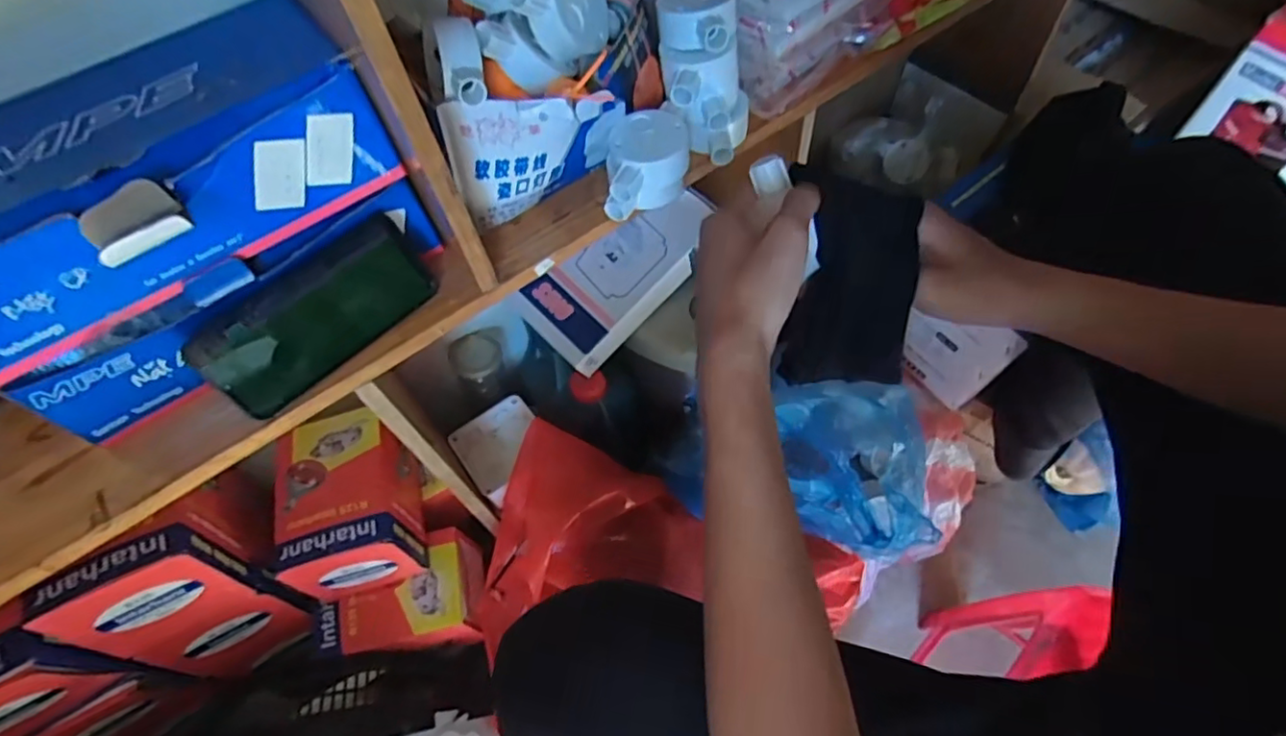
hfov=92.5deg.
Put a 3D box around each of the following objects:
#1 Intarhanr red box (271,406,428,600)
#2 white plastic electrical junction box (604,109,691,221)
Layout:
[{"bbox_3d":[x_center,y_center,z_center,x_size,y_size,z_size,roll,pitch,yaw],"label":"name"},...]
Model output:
[{"bbox_3d":[-0.332,0.174,0.707,0.131,0.134,0.140,-17,58,-6],"label":"Intarhanr red box"},{"bbox_3d":[0.005,-0.167,0.515,0.069,0.051,0.084,6,59,8],"label":"white plastic electrical junction box"}]

